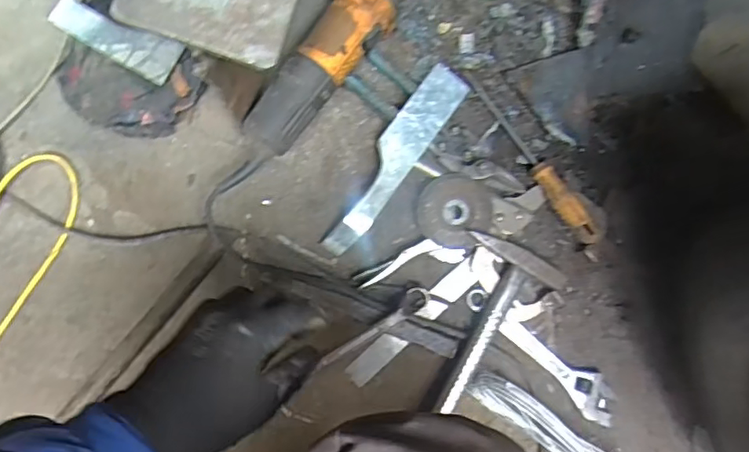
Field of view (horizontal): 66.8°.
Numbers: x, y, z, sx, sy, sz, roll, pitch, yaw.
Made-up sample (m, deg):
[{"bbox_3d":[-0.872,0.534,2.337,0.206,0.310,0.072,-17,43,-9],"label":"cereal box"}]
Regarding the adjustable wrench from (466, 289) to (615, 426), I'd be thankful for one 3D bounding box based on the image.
[{"bbox_3d":[0.190,0.139,0.630,0.206,0.012,0.043,44,85,3],"label":"adjustable wrench"}]

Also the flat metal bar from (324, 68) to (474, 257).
[{"bbox_3d":[0.019,-0.073,0.635,0.046,0.010,0.236,36,88,0],"label":"flat metal bar"}]

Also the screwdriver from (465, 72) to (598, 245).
[{"bbox_3d":[0.176,-0.080,0.640,0.026,0.028,0.233,-29,72,-6],"label":"screwdriver"}]

